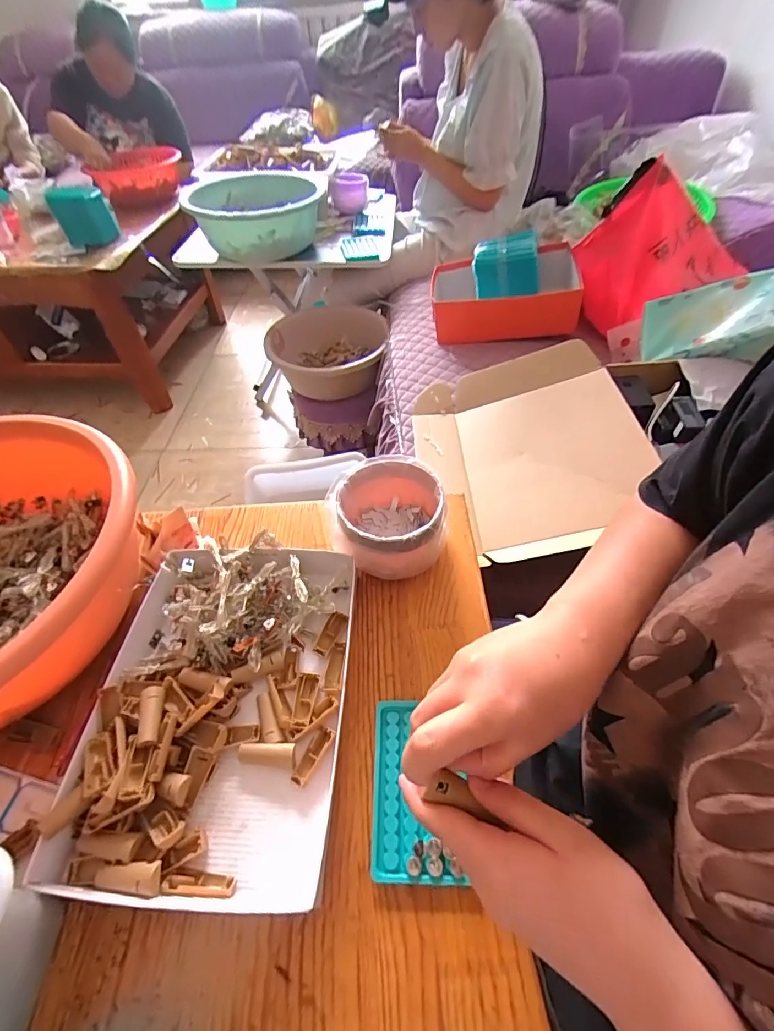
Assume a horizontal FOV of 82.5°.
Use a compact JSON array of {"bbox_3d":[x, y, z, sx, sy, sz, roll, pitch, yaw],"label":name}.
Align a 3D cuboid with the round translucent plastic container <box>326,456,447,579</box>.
[{"bbox_3d":[0.000,0.007,0.500,0.121,0.087,0.116,-1,50,2],"label":"round translucent plastic container"}]

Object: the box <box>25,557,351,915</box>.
[{"bbox_3d":[-0.150,0.158,0.403,0.216,0.053,0.298,1,50,3],"label":"box"}]

